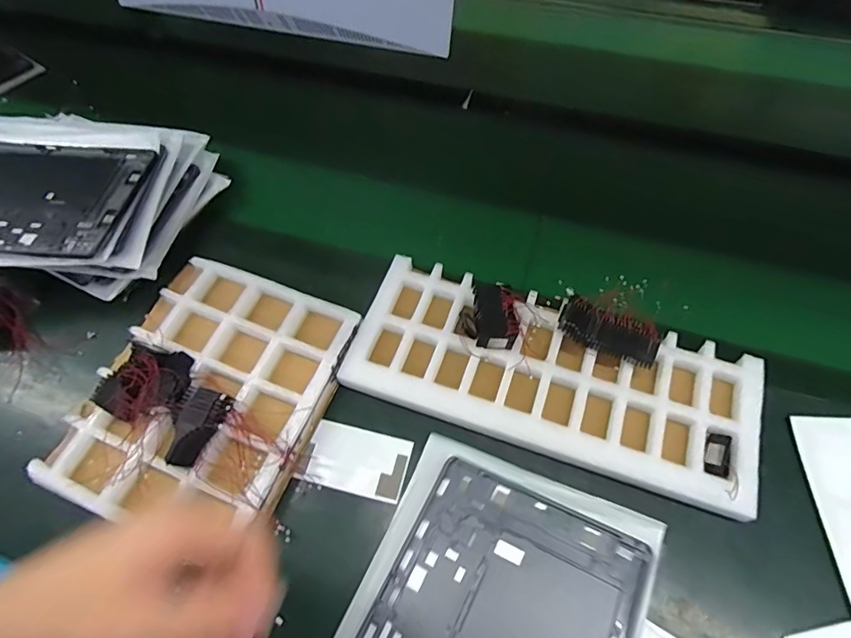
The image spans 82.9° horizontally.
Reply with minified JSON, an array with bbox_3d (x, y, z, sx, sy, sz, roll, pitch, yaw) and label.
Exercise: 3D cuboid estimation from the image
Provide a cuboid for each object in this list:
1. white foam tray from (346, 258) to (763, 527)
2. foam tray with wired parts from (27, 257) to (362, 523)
[{"bbox_3d":[0.117,0.056,0.467,0.368,0.035,0.151,18,60,10],"label":"white foam tray"},{"bbox_3d":[-0.210,0.063,0.459,0.222,0.056,0.249,18,60,10],"label":"foam tray with wired parts"}]

